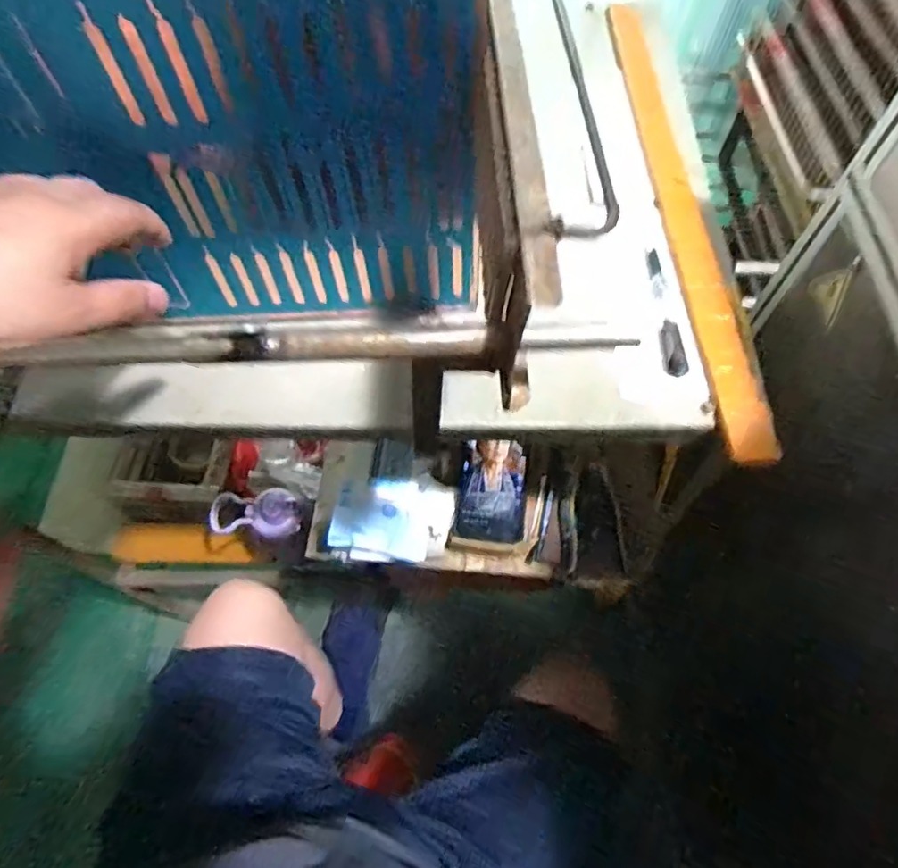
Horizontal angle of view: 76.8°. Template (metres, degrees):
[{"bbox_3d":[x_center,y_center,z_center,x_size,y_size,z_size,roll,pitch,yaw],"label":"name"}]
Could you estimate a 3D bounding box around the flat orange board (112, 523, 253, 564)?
[{"bbox_3d":[-0.410,0.171,0.877,0.195,0.021,0.059,5,62,-9],"label":"flat orange board"}]

